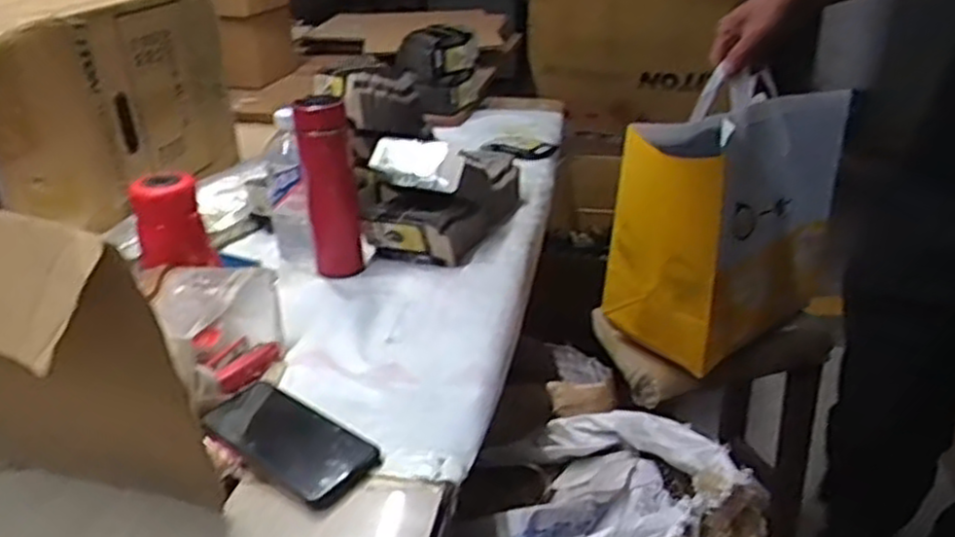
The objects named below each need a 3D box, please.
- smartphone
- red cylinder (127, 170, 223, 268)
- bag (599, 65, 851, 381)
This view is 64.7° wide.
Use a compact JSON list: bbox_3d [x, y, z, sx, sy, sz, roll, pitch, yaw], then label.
[{"bbox_3d":[-0.169,0.149,0.668,0.173,0.017,0.080,18,33,34],"label":"smartphone"},{"bbox_3d":[-0.324,-0.050,0.799,0.072,0.088,0.065,-14,30,-22],"label":"red cylinder"},{"bbox_3d":[0.351,-0.081,1.117,0.338,0.336,0.200,-22,33,-33],"label":"bag"}]

